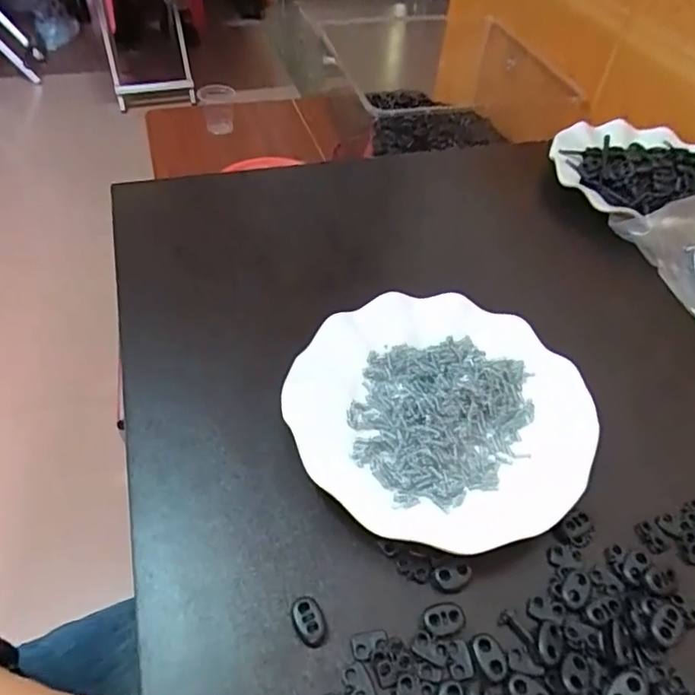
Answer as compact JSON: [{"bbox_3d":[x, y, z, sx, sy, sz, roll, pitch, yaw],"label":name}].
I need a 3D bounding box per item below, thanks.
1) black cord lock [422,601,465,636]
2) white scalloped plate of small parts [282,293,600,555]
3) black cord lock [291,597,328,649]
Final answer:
[{"bbox_3d":[0.050,0.138,0.284,0.021,0.004,0.015,-10,50,-12],"label":"black cord lock"},{"bbox_3d":[0.056,0.037,0.354,0.178,0.025,0.172,2,49,-2],"label":"white scalloped plate of small parts"},{"bbox_3d":[-0.019,0.137,0.280,0.014,0.004,0.023,-23,54,-22],"label":"black cord lock"}]

